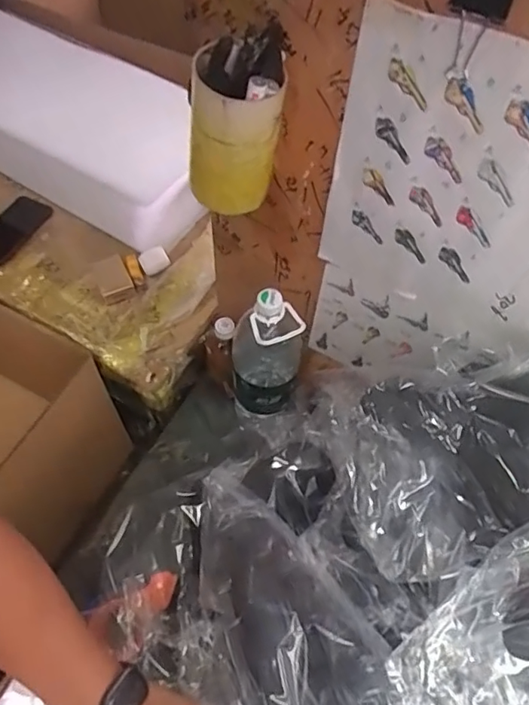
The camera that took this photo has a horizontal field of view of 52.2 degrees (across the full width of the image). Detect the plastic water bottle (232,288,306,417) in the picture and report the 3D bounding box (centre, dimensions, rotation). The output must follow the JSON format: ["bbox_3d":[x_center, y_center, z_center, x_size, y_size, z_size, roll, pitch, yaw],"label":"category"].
[{"bbox_3d":[0.002,0.007,0.787,0.097,0.274,0.093,1,60,-2],"label":"plastic water bottle"}]

